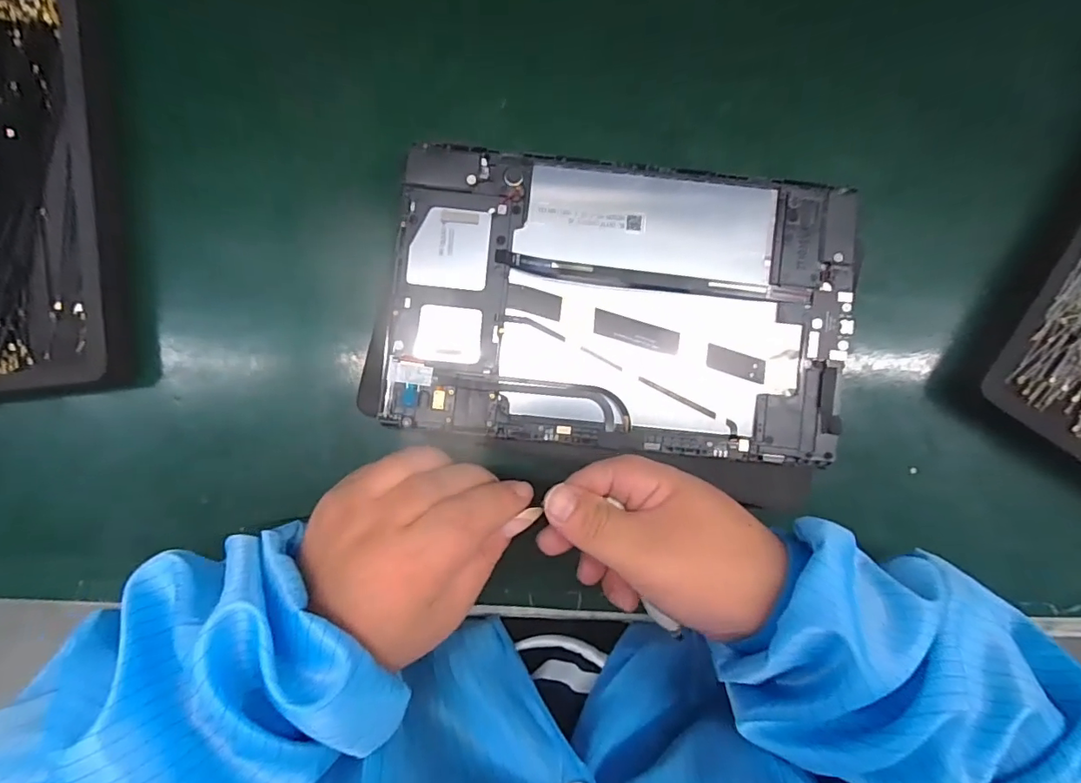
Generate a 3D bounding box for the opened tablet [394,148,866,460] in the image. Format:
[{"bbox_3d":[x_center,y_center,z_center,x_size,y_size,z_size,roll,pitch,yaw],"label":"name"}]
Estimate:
[{"bbox_3d":[0.043,-0.045,0.274,0.233,0.007,0.147,5,89,-1],"label":"opened tablet"}]

